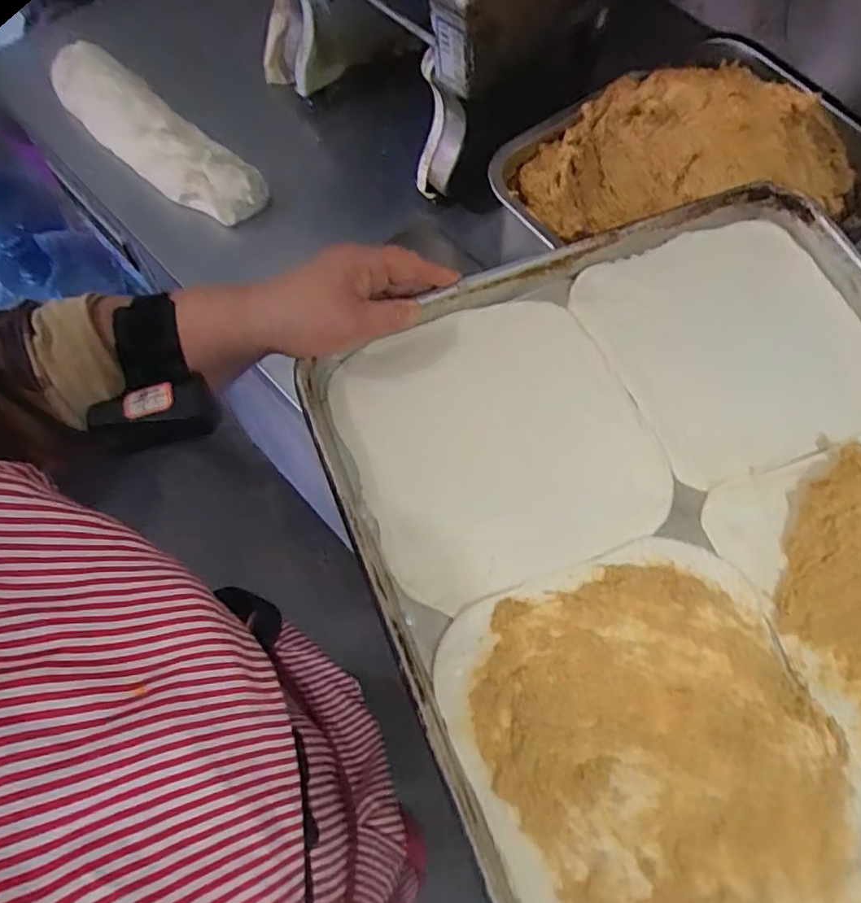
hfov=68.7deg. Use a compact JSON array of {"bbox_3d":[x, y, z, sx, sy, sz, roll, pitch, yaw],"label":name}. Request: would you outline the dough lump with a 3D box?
[{"bbox_3d":[-0.322,-0.370,0.729,0.322,0.047,0.091,39,71,13],"label":"dough lump"}]

